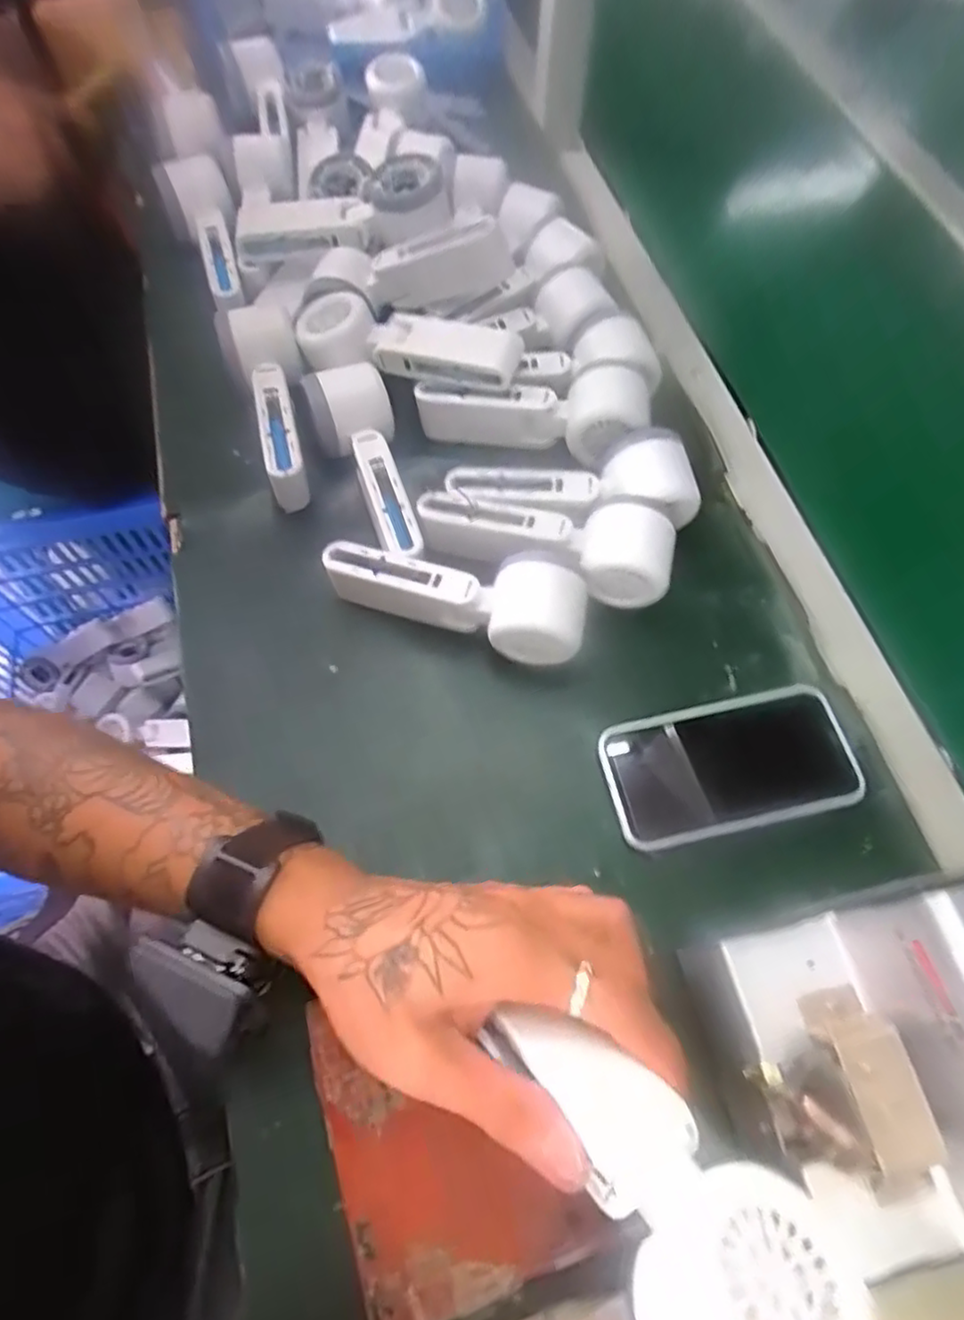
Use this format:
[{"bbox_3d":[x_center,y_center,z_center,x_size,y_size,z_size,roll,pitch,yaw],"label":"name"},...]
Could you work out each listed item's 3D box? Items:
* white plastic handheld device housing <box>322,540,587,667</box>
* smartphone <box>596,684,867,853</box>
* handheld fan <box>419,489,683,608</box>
[{"bbox_3d":[-0.016,-0.046,0.430,0.166,0.060,0.057,17,65,7],"label":"white plastic handheld device housing"},{"bbox_3d":[0.148,0.062,0.405,0.144,0.012,0.077,-12,65,-7],"label":"smartphone"},{"bbox_3d":[0.041,-0.083,0.441,0.166,0.040,0.057,13,65,4],"label":"handheld fan"}]

